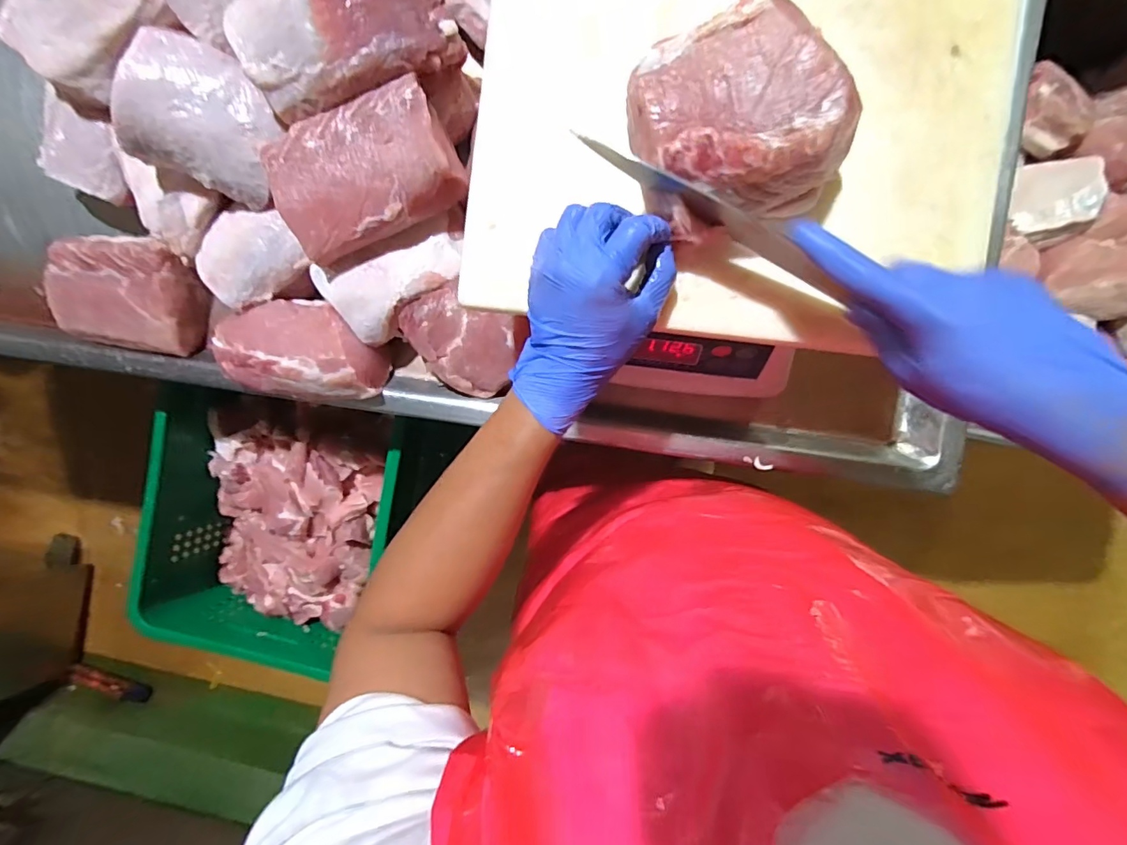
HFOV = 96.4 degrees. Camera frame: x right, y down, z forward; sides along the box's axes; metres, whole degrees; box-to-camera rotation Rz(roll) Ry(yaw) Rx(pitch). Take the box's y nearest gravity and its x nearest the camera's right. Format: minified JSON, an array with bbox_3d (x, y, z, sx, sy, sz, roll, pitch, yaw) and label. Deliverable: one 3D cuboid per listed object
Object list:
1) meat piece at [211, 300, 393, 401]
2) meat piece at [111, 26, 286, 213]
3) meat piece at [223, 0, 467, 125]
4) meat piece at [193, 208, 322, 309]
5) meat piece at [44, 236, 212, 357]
[{"bbox_3d":[-0.290,-0.081,0.549,0.178,0.062,0.107,4,93,5],"label":"meat piece"},{"bbox_3d":[-0.345,-0.294,0.496,0.132,0.070,0.117,21,98,-16],"label":"meat piece"},{"bbox_3d":[-0.200,-0.358,0.453,0.186,0.061,0.112,-18,91,6],"label":"meat piece"},{"bbox_3d":[-0.330,-0.179,0.546,0.125,0.051,0.101,-10,92,6],"label":"meat piece"},{"bbox_3d":[-0.493,-0.147,0.574,0.154,0.065,0.120,10,94,5],"label":"meat piece"}]

